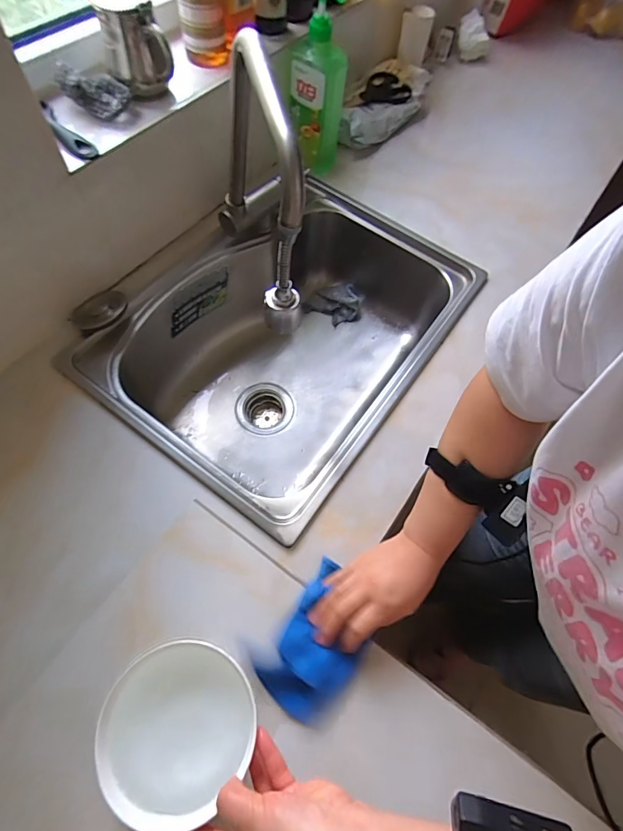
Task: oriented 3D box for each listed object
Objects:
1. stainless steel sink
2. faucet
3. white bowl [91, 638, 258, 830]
[{"bbox_3d":[-0.039,-0.131,0.764,0.461,0.237,0.607,35,67,11],"label":"stainless steel sink"},{"bbox_3d":[-0.077,-0.294,0.530,0.081,0.277,0.306,-9,64,-8],"label":"faucet"},{"bbox_3d":[-0.113,0.268,0.356,0.119,0.044,0.126,2,63,-3],"label":"white bowl"}]

